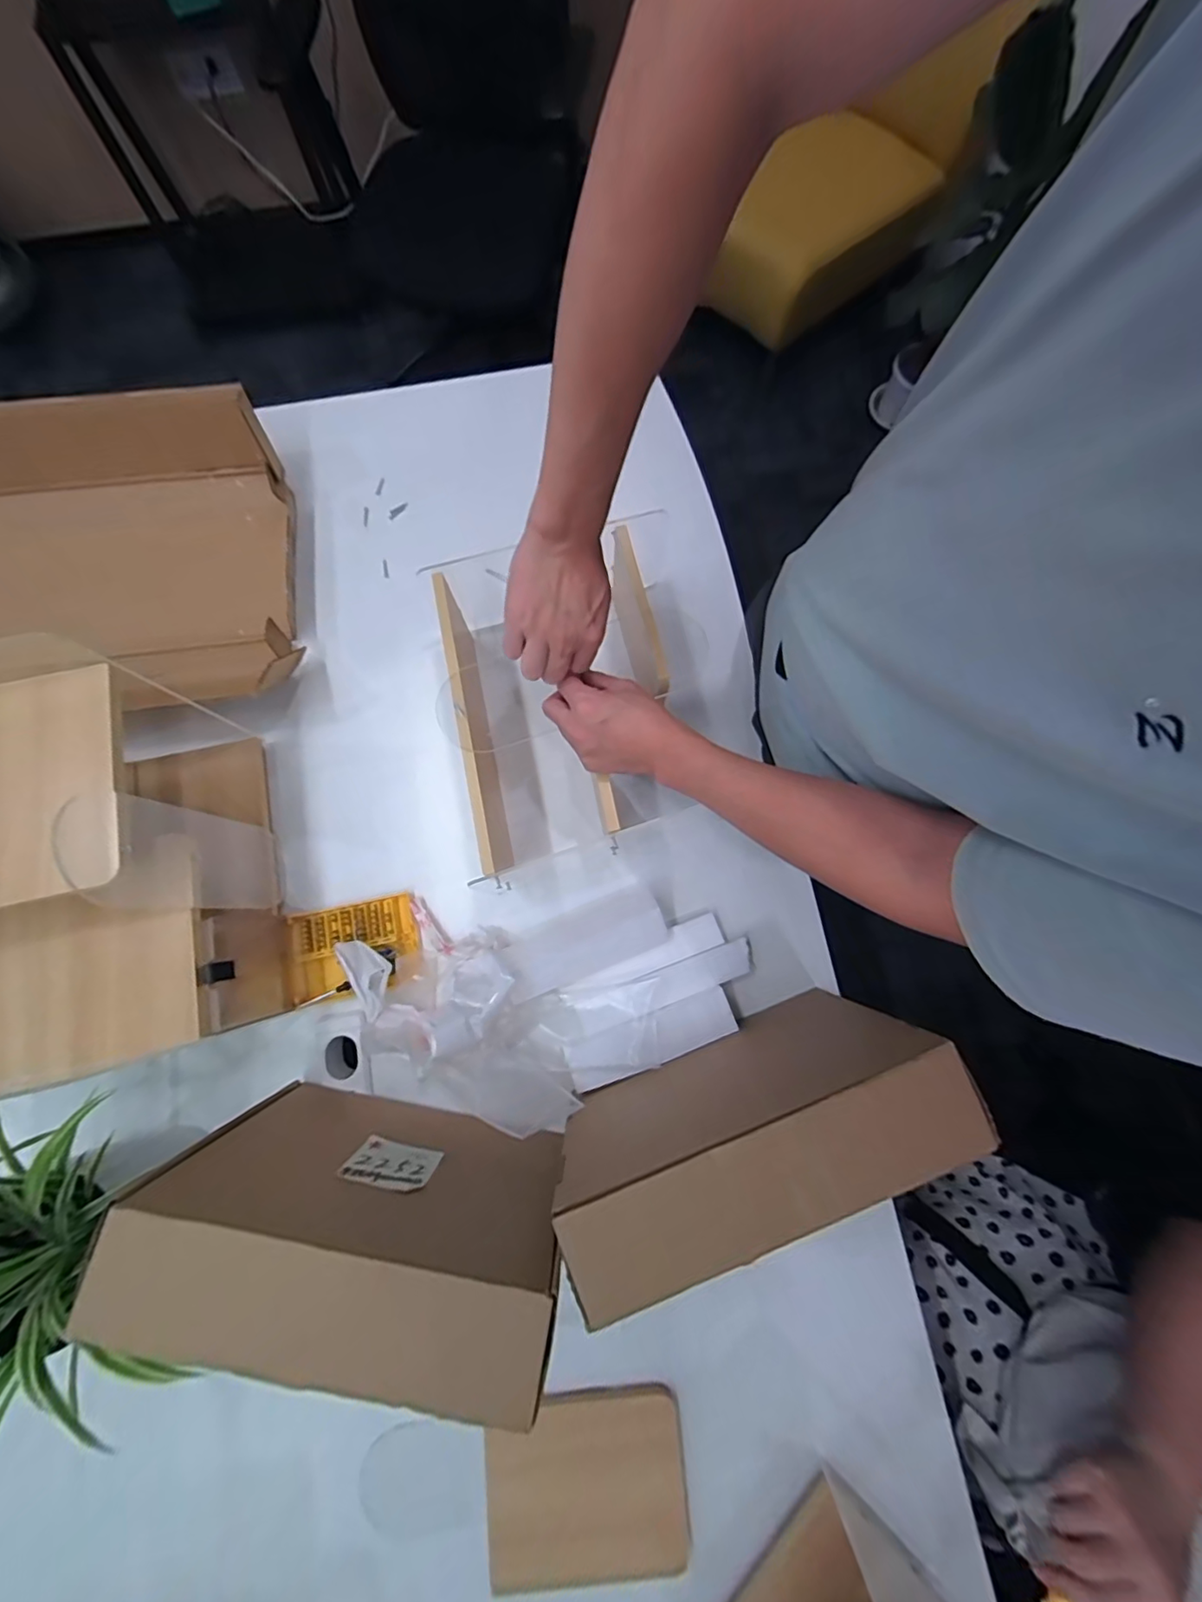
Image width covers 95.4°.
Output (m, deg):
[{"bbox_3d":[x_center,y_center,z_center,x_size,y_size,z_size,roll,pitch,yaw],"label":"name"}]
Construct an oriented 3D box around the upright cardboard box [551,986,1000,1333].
[{"bbox_3d":[0.132,0.298,0.513,0.330,0.251,0.086,-21,78,-4],"label":"upright cardboard box"}]

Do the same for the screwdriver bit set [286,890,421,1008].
[{"bbox_3d":[-0.305,0.178,0.677,0.155,0.023,0.109,-14,78,-3],"label":"screwdriver bit set"}]

